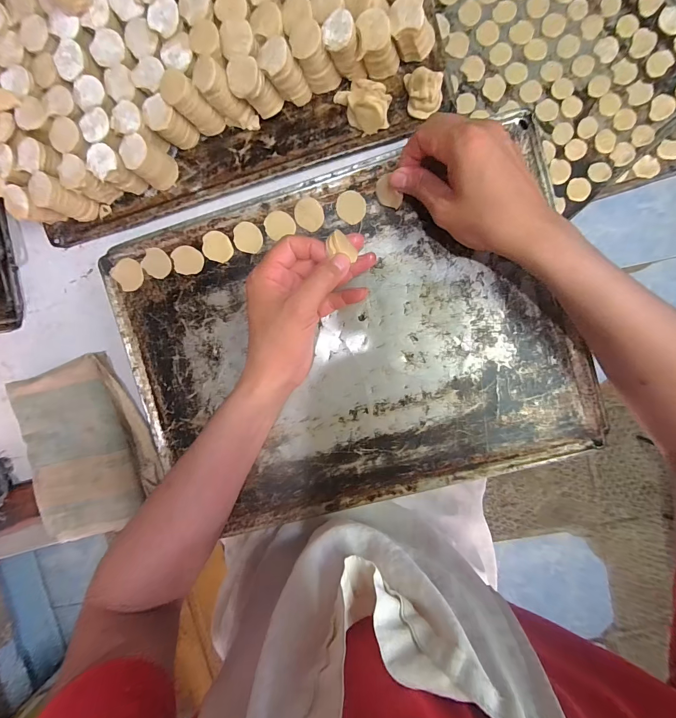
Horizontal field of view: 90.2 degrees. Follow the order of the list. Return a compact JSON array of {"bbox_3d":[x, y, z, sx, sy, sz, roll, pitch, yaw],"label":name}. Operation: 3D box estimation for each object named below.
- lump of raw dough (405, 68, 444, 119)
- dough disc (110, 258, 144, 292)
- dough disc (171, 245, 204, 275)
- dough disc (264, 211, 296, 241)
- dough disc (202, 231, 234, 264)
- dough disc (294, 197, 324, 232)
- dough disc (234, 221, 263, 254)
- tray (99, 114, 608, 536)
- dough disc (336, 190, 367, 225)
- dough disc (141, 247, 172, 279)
[{"bbox_3d":[0.084,-0.256,0.323,0.033,0.024,0.039,-9,94,4],"label":"lump of raw dough"},{"bbox_3d":[-0.225,-0.091,0.362,0.030,0.004,0.033,0,95,3],"label":"dough disc"},{"bbox_3d":[-0.160,-0.105,0.357,0.033,0.004,0.029,7,95,3],"label":"dough disc"},{"bbox_3d":[-0.060,-0.138,0.345,0.030,0.004,0.027,-19,94,5],"label":"dough disc"},{"bbox_3d":[-0.126,-0.117,0.354,0.032,0.004,0.029,16,96,2],"label":"dough disc"},{"bbox_3d":[-0.029,-0.147,0.342,0.029,0.004,0.031,0,95,3],"label":"dough disc"},{"bbox_3d":[-0.093,-0.126,0.350,0.030,0.004,0.030,0,95,3],"label":"dough disc"},{"bbox_3d":[0.005,-0.015,0.350,0.446,0.027,0.335,-15,97,6],"label":"tray"},{"bbox_3d":[0.013,-0.153,0.338,0.029,0.004,0.031,0,95,3],"label":"dough disc"},{"bbox_3d":[-0.193,-0.102,0.359,0.030,0.004,0.029,0,95,3],"label":"dough disc"}]

